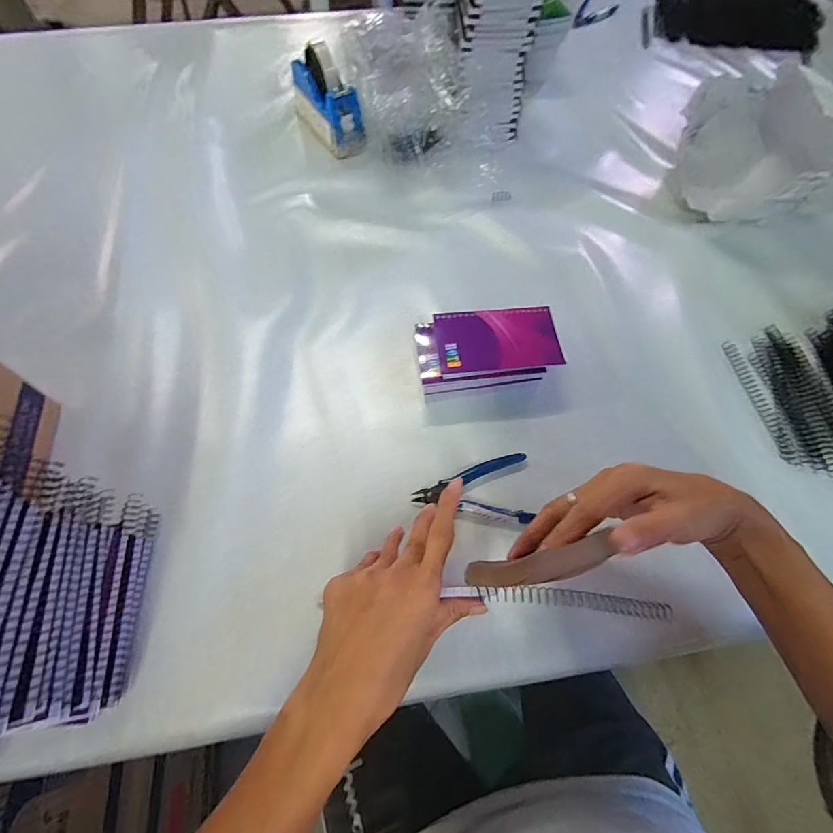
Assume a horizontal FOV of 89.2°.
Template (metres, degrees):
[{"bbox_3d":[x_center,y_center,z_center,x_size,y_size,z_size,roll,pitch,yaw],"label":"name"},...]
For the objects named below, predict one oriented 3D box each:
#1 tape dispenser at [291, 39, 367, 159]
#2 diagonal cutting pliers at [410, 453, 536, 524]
[{"bbox_3d":[-0.141,-0.491,0.667,0.052,0.115,0.158,-30,65,-16],"label":"tape dispenser"},{"bbox_3d":[0.054,0.069,0.414,0.110,0.011,0.071,-2,59,3],"label":"diagonal cutting pliers"}]

